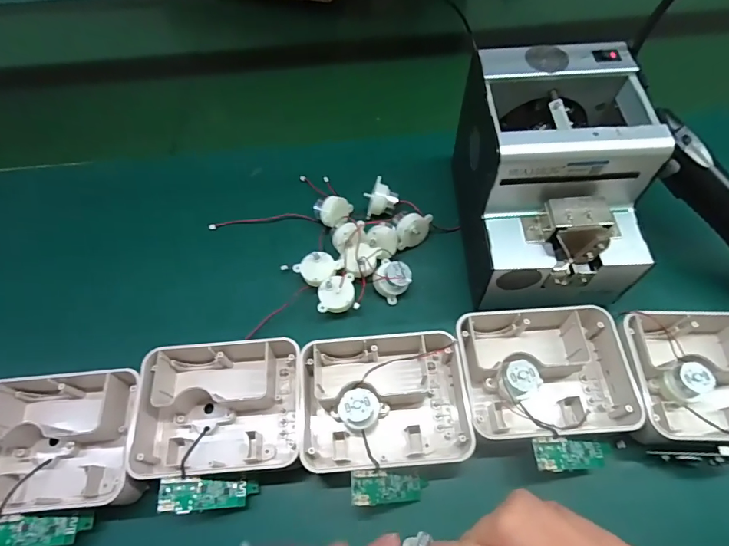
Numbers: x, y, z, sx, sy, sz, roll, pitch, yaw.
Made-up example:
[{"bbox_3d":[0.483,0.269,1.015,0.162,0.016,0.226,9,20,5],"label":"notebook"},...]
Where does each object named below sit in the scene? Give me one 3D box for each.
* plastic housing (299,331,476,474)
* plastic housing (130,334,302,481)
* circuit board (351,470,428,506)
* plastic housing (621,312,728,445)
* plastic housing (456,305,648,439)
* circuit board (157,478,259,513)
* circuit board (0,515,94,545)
[{"bbox_3d":[0.018,0.099,0.346,0.134,0.038,0.102,-9,59,-1],"label":"plastic housing"},{"bbox_3d":[-0.114,0.103,0.350,0.124,0.040,0.108,-6,59,0],"label":"plastic housing"},{"bbox_3d":[0.019,0.158,0.314,0.065,0.007,0.022,18,65,-29],"label":"circuit board"},{"bbox_3d":[0.270,0.081,0.342,0.128,0.043,0.105,-2,59,3],"label":"plastic housing"},{"bbox_3d":[0.145,0.080,0.350,0.124,0.044,0.104,-11,59,-3],"label":"plastic housing"},{"bbox_3d":[-0.114,0.164,0.318,0.071,0.006,0.021,14,53,-28],"label":"circuit board"},{"bbox_3d":[-0.238,0.186,0.309,0.069,0.007,0.022,11,54,-26],"label":"circuit board"}]

